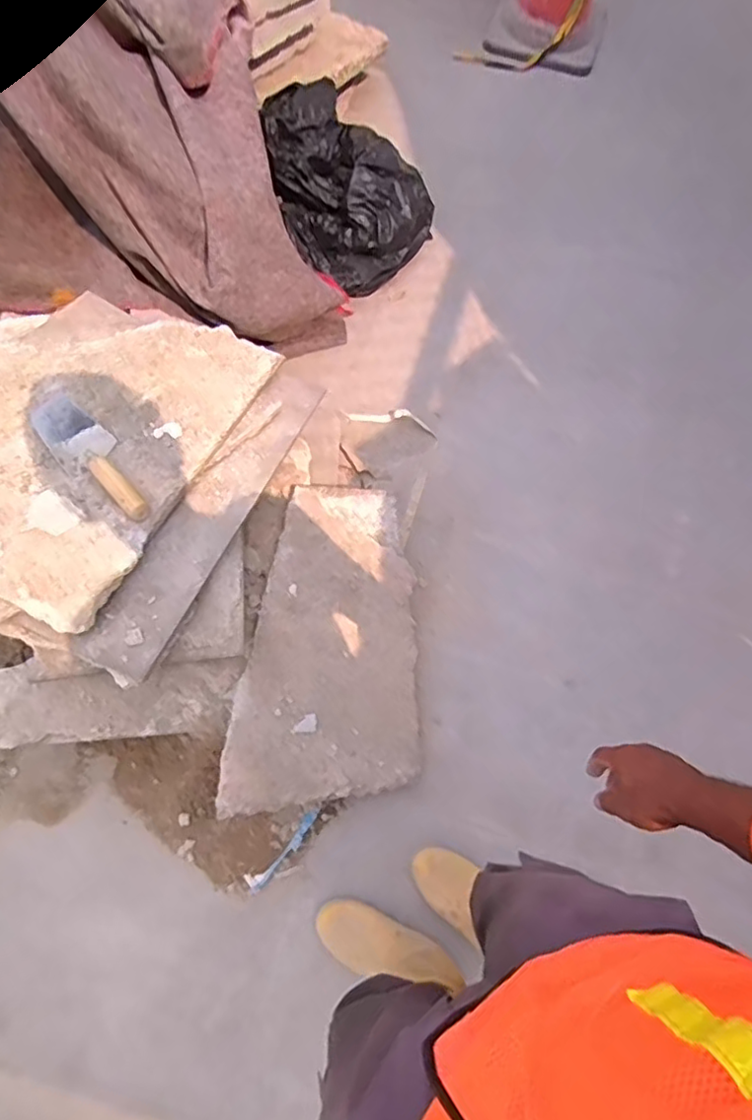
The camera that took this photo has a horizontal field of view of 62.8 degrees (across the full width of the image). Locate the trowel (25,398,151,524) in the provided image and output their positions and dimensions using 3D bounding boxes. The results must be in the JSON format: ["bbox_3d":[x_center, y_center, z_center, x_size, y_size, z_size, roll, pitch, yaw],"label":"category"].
[{"bbox_3d":[-0.451,-0.167,0.976,0.087,0.039,0.311,-40,62,-16],"label":"trowel"}]

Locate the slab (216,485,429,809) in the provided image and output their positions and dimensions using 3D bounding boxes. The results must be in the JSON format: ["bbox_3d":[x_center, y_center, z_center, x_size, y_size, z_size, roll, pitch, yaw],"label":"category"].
[{"bbox_3d":[-0.069,0.150,1.179,0.383,0.049,0.611,11,77,-26],"label":"slab"}]

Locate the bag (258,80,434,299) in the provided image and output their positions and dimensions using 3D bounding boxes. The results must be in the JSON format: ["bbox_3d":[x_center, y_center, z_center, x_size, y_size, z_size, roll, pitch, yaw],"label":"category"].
[{"bbox_3d":[-0.081,-0.978,1.605,0.420,0.251,0.396,36,72,10],"label":"bag"}]

